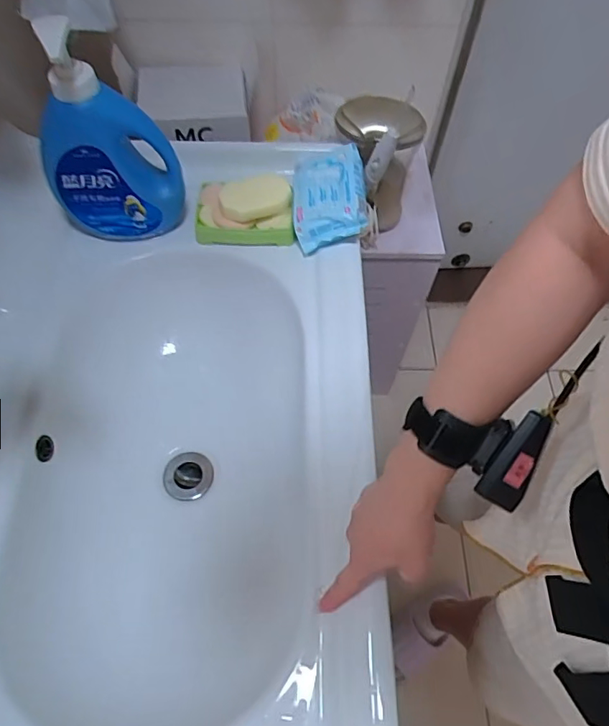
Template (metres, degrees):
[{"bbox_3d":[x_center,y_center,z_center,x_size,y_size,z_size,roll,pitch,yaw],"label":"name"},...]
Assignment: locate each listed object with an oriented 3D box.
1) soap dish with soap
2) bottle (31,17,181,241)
[{"bbox_3d":[-0.078,-0.197,0.656,0.122,0.041,0.090,-4,66,-5],"label":"soap dish with soap"},{"bbox_3d":[-0.216,-0.235,0.561,0.143,0.237,0.065,1,65,-2],"label":"bottle"}]

